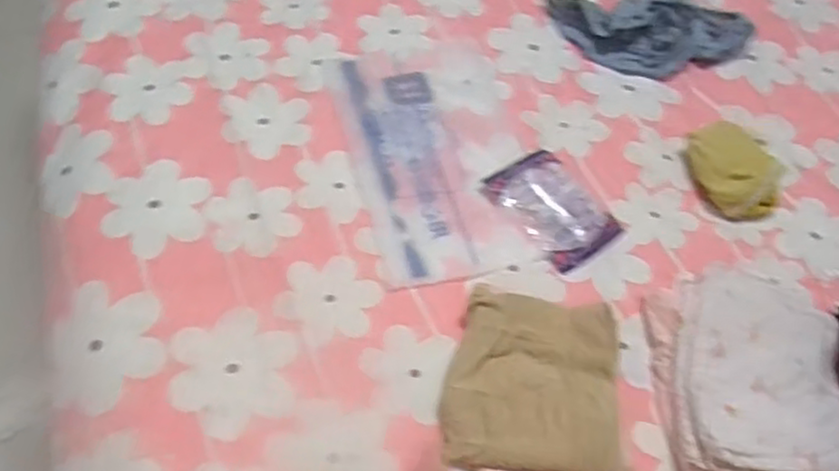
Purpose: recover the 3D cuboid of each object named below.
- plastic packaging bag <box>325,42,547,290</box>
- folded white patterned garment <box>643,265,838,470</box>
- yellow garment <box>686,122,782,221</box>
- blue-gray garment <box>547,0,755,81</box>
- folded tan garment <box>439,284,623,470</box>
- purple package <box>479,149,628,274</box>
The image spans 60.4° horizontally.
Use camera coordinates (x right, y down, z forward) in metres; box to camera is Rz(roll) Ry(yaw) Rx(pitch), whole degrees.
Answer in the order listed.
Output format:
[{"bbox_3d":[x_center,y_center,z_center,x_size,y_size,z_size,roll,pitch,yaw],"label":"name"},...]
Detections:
[{"bbox_3d":[0.016,-0.079,0.661,0.152,0.006,0.263,-10,59,-11],"label":"plastic packaging bag"},{"bbox_3d":[0.262,0.105,0.547,0.153,0.039,0.190,3,58,-2],"label":"folded white patterned garment"},{"bbox_3d":[0.286,-0.061,0.655,0.064,0.036,0.094,-22,62,-17],"label":"yellow garment"},{"bbox_3d":[0.246,-0.220,0.757,0.203,0.038,0.106,-3,58,-6],"label":"blue-gray garment"},{"bbox_3d":[0.083,0.109,0.531,0.121,0.038,0.130,10,58,2],"label":"folded tan garment"},{"bbox_3d":[0.119,-0.027,0.634,0.081,0.014,0.109,-30,64,-21],"label":"purple package"}]

